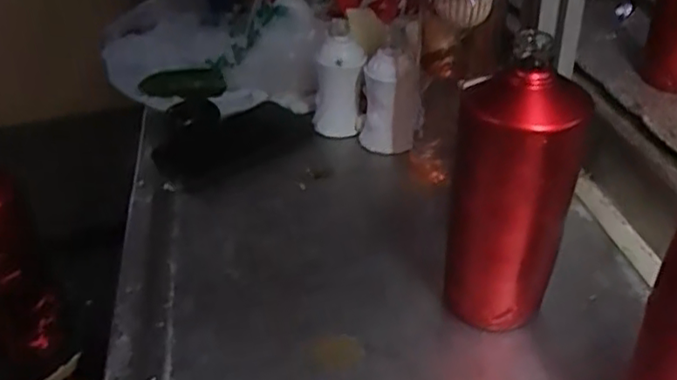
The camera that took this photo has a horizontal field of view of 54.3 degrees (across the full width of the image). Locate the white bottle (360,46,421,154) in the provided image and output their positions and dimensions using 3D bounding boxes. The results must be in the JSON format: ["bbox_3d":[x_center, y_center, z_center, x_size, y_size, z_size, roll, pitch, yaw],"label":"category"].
[{"bbox_3d":[0.055,-0.098,0.723,0.059,0.104,0.059,3,35,3],"label":"white bottle"}]

